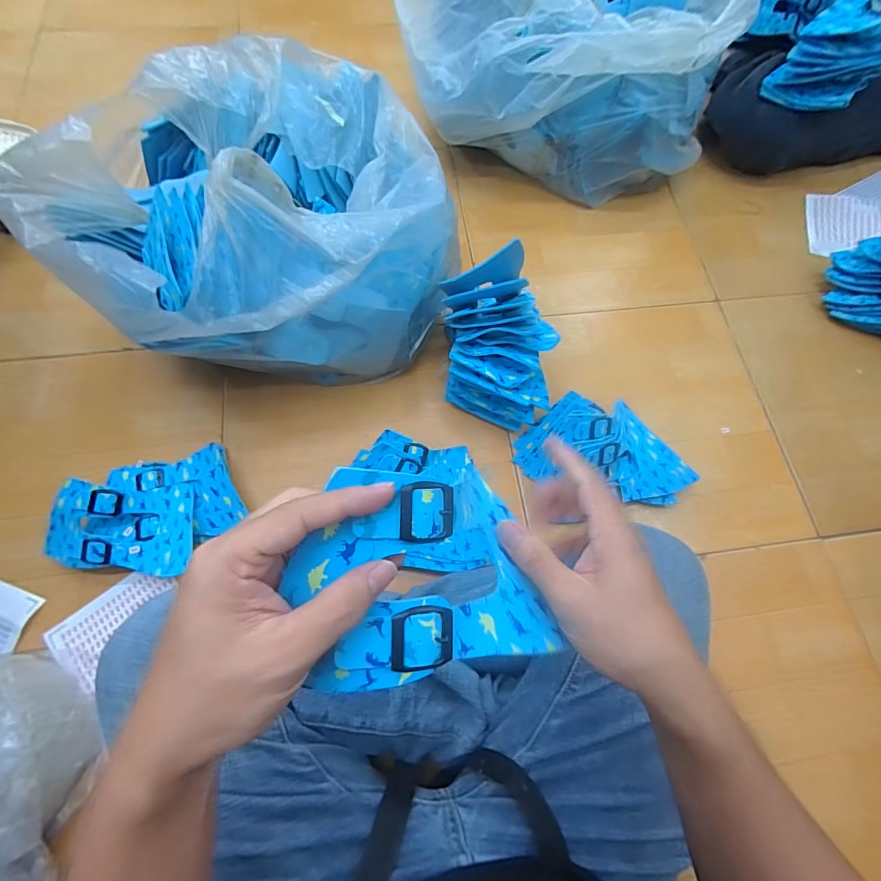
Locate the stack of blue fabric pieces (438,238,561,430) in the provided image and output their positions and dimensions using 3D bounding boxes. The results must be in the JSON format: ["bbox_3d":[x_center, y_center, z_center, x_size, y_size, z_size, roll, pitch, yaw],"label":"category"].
[{"bbox_3d":[0.075,-0.115,0.602,0.135,0.193,0.155,-4,69,-4],"label":"stack of blue fabric pieces"}]

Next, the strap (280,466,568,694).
[{"bbox_3d":[0.001,0.068,0.239,0.148,0.035,0.104,-1,83,-23],"label":"strap"}]

